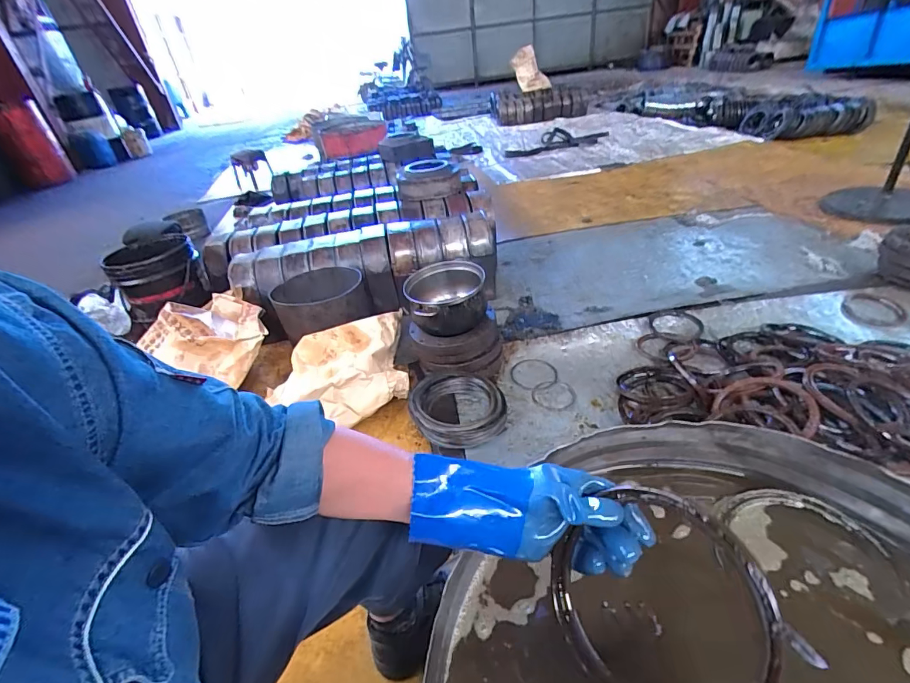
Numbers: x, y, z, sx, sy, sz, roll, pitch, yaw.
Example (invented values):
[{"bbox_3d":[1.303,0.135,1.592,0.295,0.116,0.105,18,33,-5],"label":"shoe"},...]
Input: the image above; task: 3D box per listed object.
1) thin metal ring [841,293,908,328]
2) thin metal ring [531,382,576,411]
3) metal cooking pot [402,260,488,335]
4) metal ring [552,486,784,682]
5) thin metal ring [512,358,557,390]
[{"bbox_3d":[1.205,-0.094,1.253,0.150,0.016,0.147,-5,48,5],"label":"thin metal ring"},{"bbox_3d":[0.249,0.135,1.088,0.108,0.006,0.098,-16,40,-6],"label":"thin metal ring"},{"bbox_3d":[-0.025,-0.118,1.179,0.209,0.105,0.222,-8,35,1],"label":"metal cooking pot"},{"bbox_3d":[0.162,0.206,0.366,0.177,0.157,0.013,-16,-21,40],"label":"metal ring"},{"bbox_3d":[0.211,0.087,1.159,0.122,0.006,0.121,-6,35,5],"label":"thin metal ring"}]

